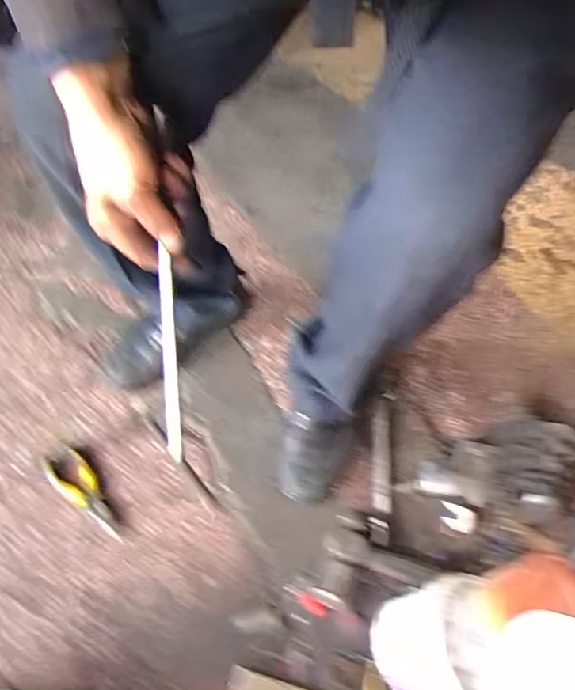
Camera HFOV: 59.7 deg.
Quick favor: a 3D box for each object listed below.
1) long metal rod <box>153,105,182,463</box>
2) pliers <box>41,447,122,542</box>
[{"bbox_3d":[-0.100,-0.043,0.418,0.011,0.289,0.010,-1,10,-6],"label":"long metal rod"},{"bbox_3d":[-0.270,0.193,0.662,0.050,0.025,0.160,-34,61,-29],"label":"pliers"}]

